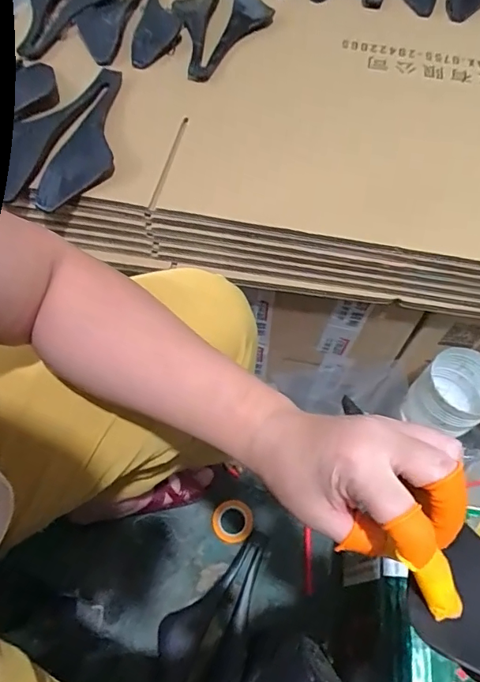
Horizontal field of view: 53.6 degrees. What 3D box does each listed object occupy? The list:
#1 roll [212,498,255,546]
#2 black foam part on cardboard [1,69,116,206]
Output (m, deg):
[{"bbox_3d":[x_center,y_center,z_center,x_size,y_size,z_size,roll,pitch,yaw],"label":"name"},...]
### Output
[{"bbox_3d":[-0.011,0.278,0.732,0.062,0.024,0.061,1,60,-2],"label":"roll"},{"bbox_3d":[-0.164,-0.243,0.555,0.067,0.030,0.221,13,60,5],"label":"black foam part on cardboard"}]

